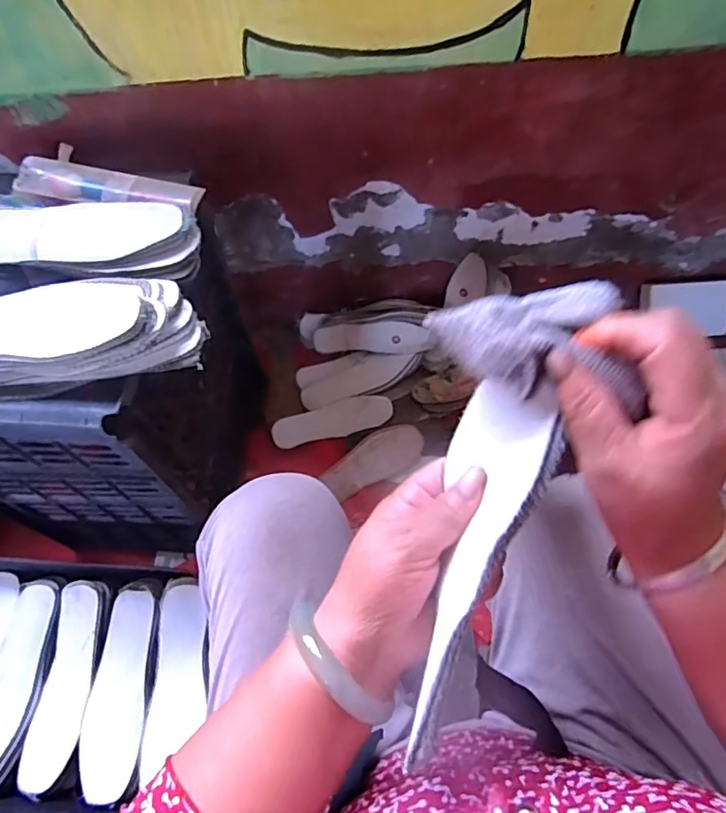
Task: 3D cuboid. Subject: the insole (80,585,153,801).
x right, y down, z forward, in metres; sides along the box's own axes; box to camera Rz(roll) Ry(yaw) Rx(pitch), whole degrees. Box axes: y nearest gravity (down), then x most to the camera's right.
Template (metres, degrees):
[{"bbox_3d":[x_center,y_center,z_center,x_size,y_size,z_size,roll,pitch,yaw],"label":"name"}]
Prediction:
[{"bbox_3d":[-0.291,0.335,0.651,0.073,0.013,0.216,-7,61,-1],"label":"insole"}]

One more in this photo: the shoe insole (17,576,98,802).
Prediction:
[{"bbox_3d":[-0.364,0.331,0.664,0.070,0.015,0.221,-6,61,-1],"label":"shoe insole"}]

